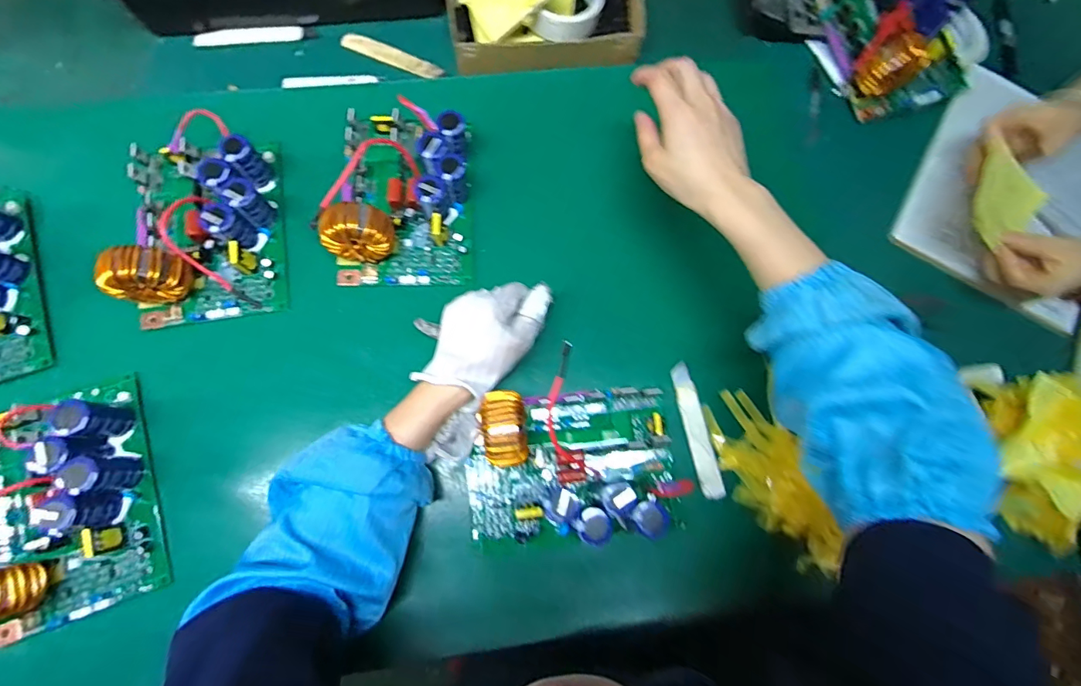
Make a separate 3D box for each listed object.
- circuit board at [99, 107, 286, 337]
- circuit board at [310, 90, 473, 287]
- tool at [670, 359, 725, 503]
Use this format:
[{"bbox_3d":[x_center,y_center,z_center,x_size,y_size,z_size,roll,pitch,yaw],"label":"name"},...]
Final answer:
[{"bbox_3d":[-0.330,-0.125,0.441,0.137,0.064,0.199,-9,78,-5],"label":"circuit board"},{"bbox_3d":[-0.138,-0.155,0.457,0.137,0.060,0.183,-1,78,-3],"label":"circuit board"},{"bbox_3d":[0.151,0.084,0.444,0.023,0.011,0.129,-12,77,-6],"label":"tool"}]

